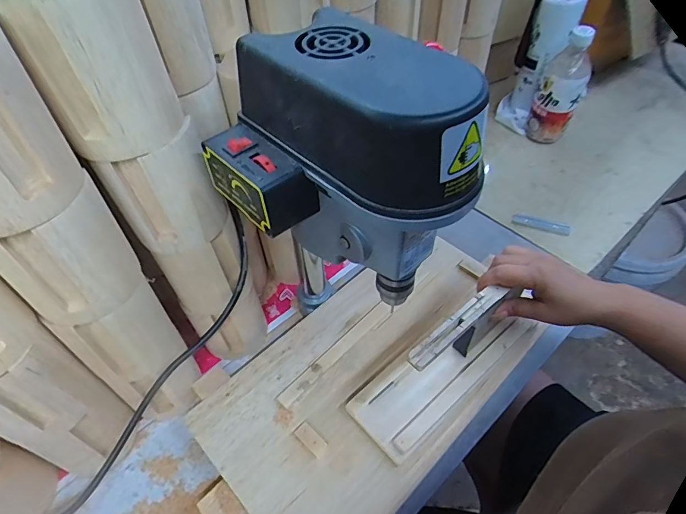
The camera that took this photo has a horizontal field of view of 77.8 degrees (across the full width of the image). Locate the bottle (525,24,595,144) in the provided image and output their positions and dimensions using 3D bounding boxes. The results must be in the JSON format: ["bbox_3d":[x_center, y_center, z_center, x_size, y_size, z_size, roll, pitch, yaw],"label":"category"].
[{"bbox_3d":[0.370,-0.285,0.717,0.071,0.177,0.073,21,53,17],"label":"bottle"}]

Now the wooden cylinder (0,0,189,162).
[{"bbox_3d":[-0.153,-0.127,0.271,0.074,0.097,0.074,-14,52,-11],"label":"wooden cylinder"}]

